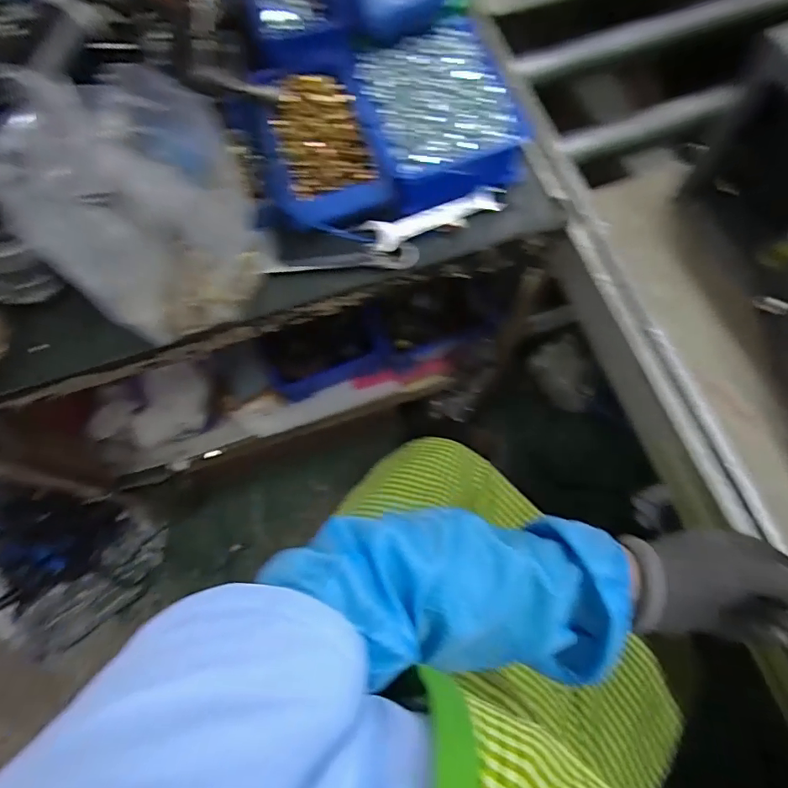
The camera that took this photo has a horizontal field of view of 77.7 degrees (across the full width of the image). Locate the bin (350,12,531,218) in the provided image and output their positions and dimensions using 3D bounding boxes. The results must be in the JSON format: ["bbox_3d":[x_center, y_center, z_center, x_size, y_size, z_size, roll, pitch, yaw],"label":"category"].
[{"bbox_3d":[0.049,-0.314,0.553,0.154,0.067,0.200,-15,71,-3],"label":"bin"}]

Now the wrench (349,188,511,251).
[{"bbox_3d":[0.046,-0.194,0.538,0.168,0.008,0.041,-19,71,-4],"label":"wrench"}]

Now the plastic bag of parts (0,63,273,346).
[{"bbox_3d":[-0.217,-0.151,0.440,0.162,0.182,0.144,-1,71,2],"label":"plastic bag of parts"}]

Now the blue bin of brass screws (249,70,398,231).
[{"bbox_3d":[-0.080,-0.272,0.537,0.122,0.066,0.169,-15,71,-3],"label":"blue bin of brass screws"}]

